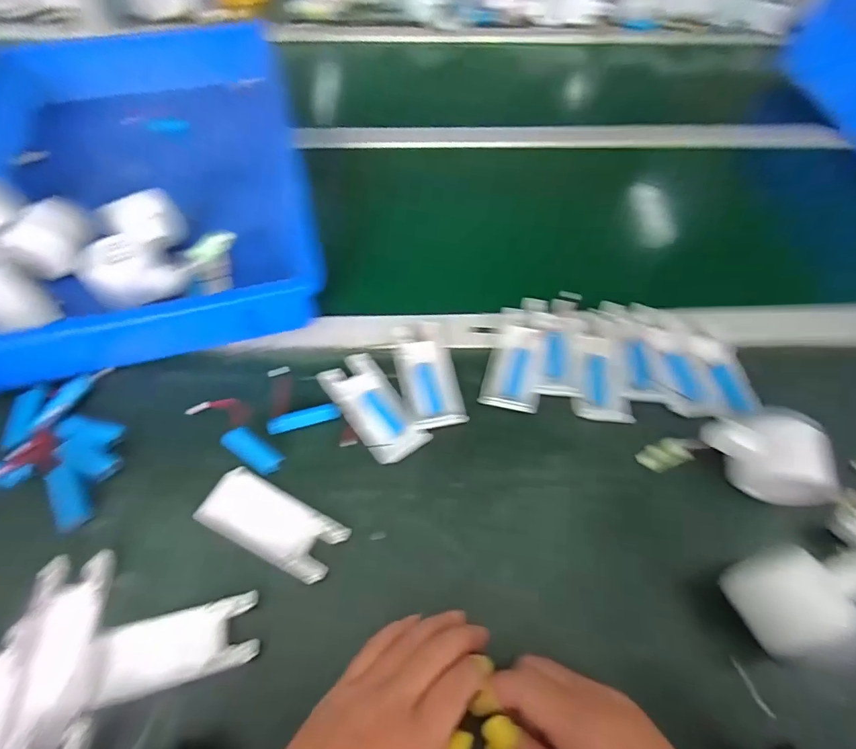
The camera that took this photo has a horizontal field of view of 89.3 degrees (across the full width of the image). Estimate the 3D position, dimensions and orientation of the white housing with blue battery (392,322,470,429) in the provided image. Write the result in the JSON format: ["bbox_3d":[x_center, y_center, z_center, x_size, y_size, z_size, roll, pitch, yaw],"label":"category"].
[{"bbox_3d":[-0.001,-0.001,0.395,0.051,0.016,0.106,-10,59,-8],"label":"white housing with blue battery"}]

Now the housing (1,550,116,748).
[{"bbox_3d":[-0.241,0.176,0.280,0.050,0.016,0.112,-11,56,-7],"label":"housing"}]

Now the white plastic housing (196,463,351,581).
[{"bbox_3d":[-0.116,0.110,0.323,0.104,0.016,0.047,24,61,13],"label":"white plastic housing"}]

